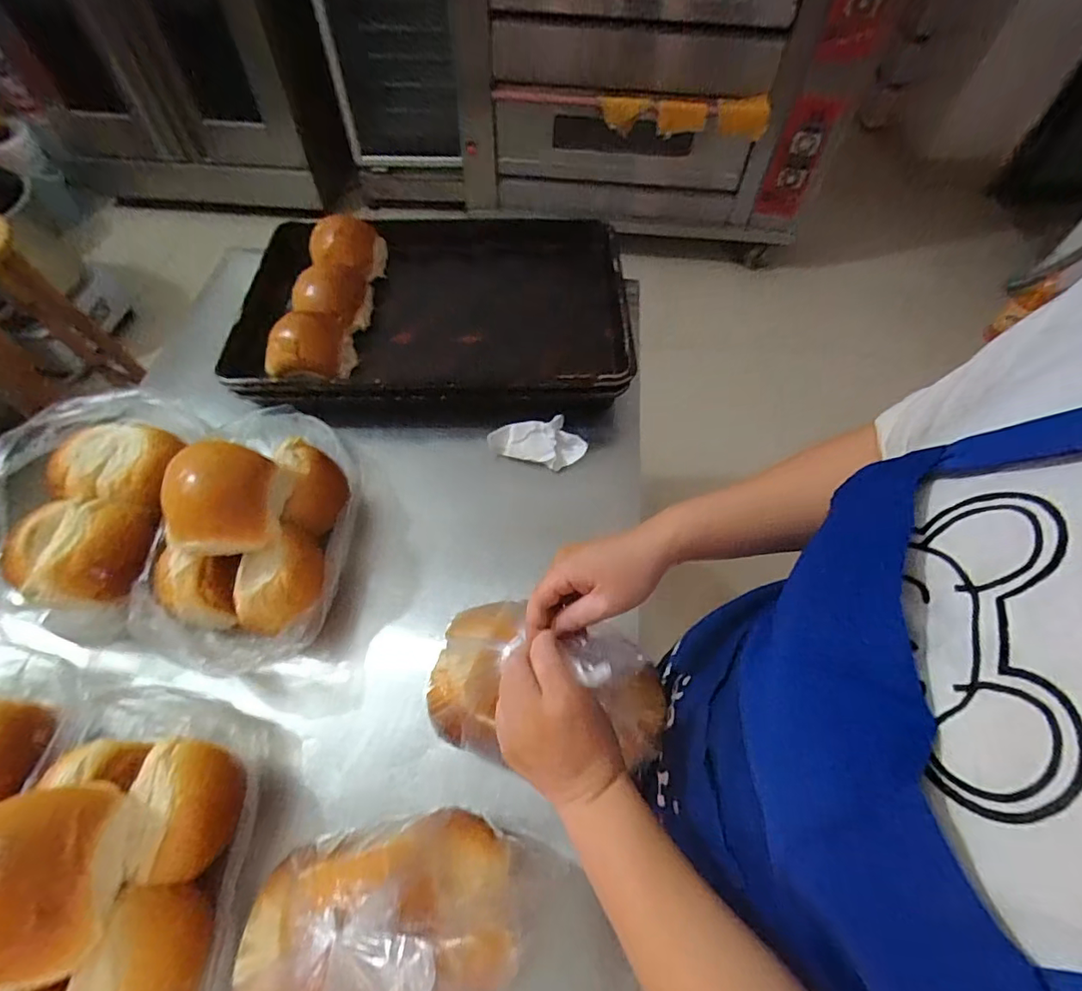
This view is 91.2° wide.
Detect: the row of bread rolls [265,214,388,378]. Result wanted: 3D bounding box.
[{"bbox_3d":[-0.341,-0.320,0.855,0.123,0.077,0.341,2,59,0],"label":"row of bread rolls"}]

